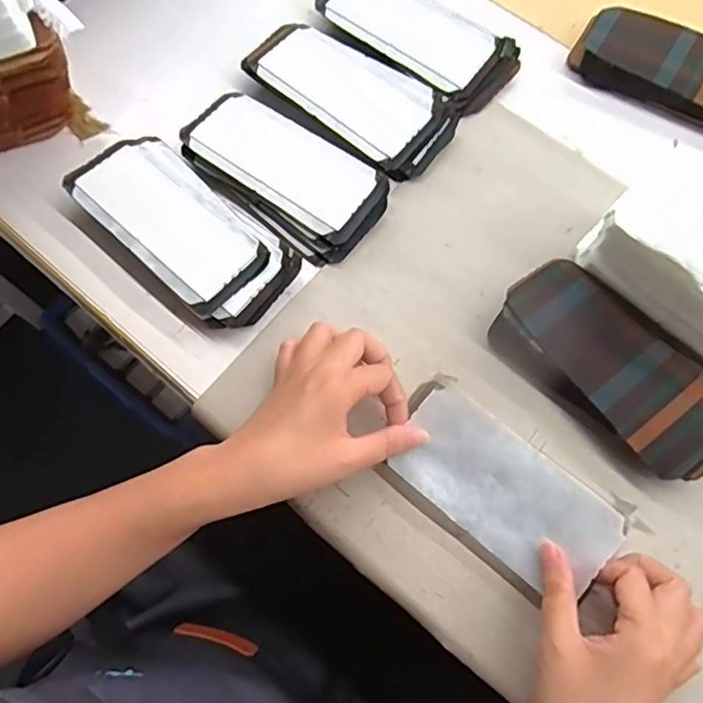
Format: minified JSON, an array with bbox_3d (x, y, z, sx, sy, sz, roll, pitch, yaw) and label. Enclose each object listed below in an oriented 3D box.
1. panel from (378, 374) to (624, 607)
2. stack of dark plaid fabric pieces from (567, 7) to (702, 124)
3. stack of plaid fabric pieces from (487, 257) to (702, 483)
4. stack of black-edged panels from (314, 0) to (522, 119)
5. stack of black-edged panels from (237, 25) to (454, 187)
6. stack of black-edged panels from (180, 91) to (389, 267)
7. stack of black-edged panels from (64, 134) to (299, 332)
[{"bbox_3d":[0.092,0.093,0.384,0.147,0.017,0.078,37,96,14],"label":"panel"},{"bbox_3d":[0.283,-0.242,0.510,0.174,0.025,0.073,25,74,9],"label":"stack of dark plaid fabric pieces"},{"bbox_3d":[0.187,0.010,0.422,0.171,0.029,0.087,41,77,13],"label":"stack of plaid fabric pieces"},{"bbox_3d":[0.059,-0.284,0.529,0.179,0.023,0.086,40,77,13],"label":"stack of black-edged panels"},{"bbox_3d":[0.000,-0.219,0.505,0.179,0.024,0.080,39,76,12],"label":"stack of black-edged panels"},{"bbox_3d":[-0.056,-0.146,0.477,0.169,0.030,0.085,38,76,12],"label":"stack of black-edged panels"},{"bbox_3d":[-0.129,-0.096,0.459,0.184,0.029,0.084,41,77,13],"label":"stack of black-edged panels"}]

